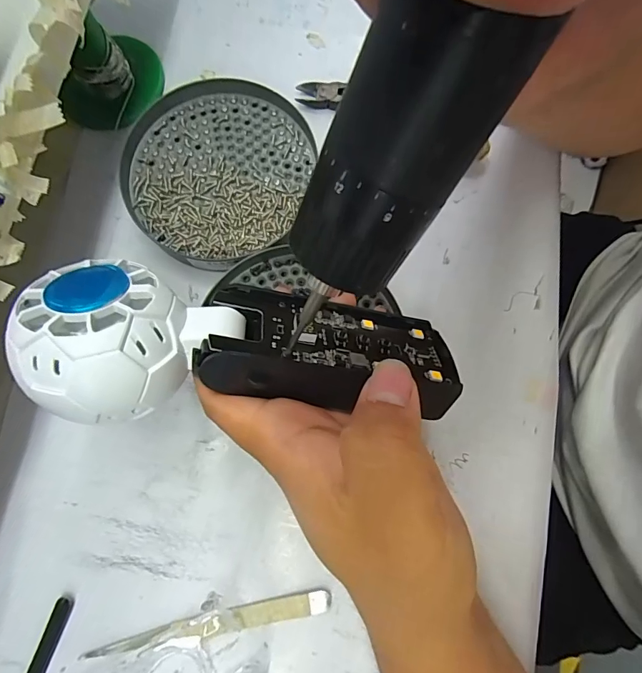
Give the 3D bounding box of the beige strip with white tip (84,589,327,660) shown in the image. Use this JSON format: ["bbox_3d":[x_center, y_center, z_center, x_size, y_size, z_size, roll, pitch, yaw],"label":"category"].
[{"bbox_3d":[-0.057,0.147,0.212,0.123,0.004,0.011,-11,80,-2],"label":"beige strip with white tip"}]

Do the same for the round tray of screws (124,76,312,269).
[{"bbox_3d":[-0.064,-0.098,0.254,0.109,0.015,0.113,0,80,0],"label":"round tray of screws"}]

